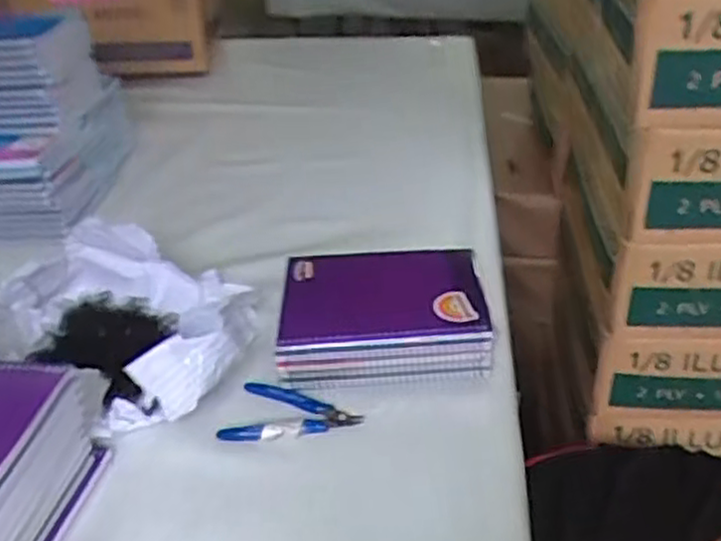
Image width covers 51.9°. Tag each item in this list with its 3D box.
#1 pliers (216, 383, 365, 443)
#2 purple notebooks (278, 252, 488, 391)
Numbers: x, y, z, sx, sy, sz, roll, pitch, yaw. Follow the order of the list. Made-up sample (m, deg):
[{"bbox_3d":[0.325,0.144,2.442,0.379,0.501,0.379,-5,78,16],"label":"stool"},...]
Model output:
[{"bbox_3d":[-0.060,0.133,0.656,0.113,0.011,0.068,8,33,16],"label":"pliers"},{"bbox_3d":[0.024,0.042,0.741,0.206,0.070,0.168,-3,32,-1],"label":"purple notebooks"}]

